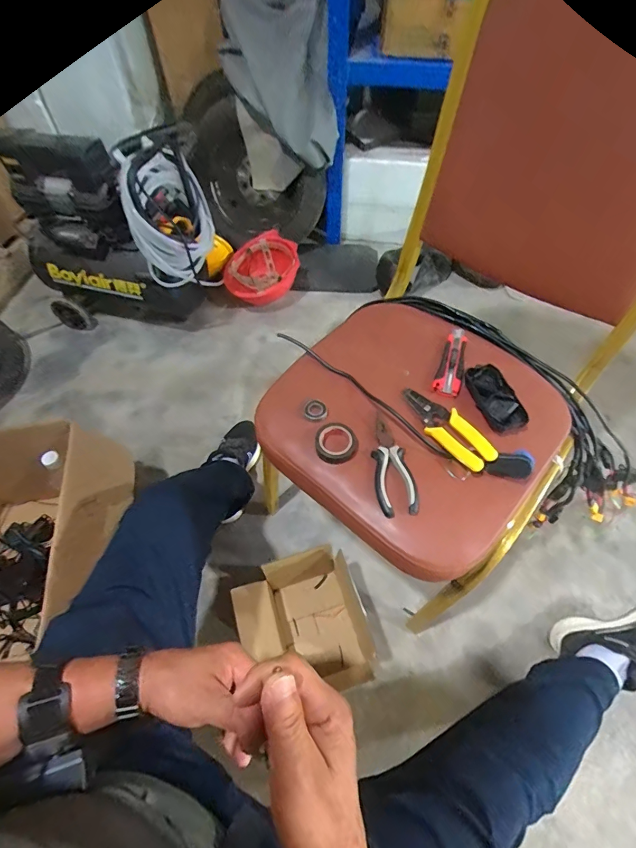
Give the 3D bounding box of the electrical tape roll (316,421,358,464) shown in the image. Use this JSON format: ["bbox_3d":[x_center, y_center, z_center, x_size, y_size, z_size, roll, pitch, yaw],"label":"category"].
[{"bbox_3d":[0.025,0.026,0.564,0.055,0.012,0.060,0,59,1],"label":"electrical tape roll"}]

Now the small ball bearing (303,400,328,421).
[{"bbox_3d":[-0.003,-0.019,0.596,0.033,0.010,0.029,2,59,2],"label":"small ball bearing"}]

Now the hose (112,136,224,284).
[{"bbox_3d":[-0.388,-0.549,1.102,0.183,0.321,0.267,-6,59,-3],"label":"hose"}]

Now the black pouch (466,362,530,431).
[{"bbox_3d":[0.256,-0.039,0.605,0.053,0.019,0.105,-17,60,-9],"label":"black pouch"}]

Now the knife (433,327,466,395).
[{"bbox_3d":[0.212,-0.103,0.649,0.038,0.014,0.137,17,61,11],"label":"knife"}]

